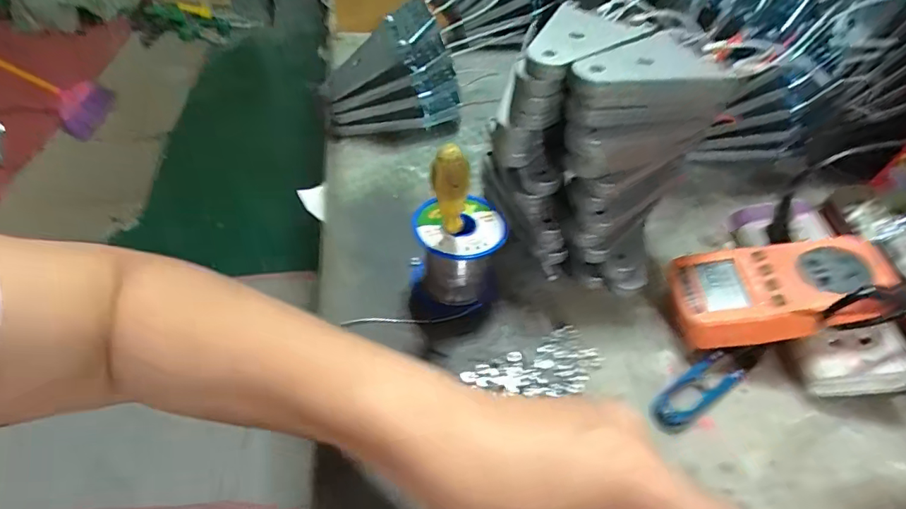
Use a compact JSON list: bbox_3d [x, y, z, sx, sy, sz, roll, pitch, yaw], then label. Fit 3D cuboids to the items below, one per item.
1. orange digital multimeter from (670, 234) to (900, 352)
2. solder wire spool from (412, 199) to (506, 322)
[{"bbox_3d":[0.221,0.028,0.358,0.130,0.039,0.065,-9,44,16],"label":"orange digital multimeter"},{"bbox_3d":[0.002,0.001,0.374,0.066,0.066,0.063,-4,45,-8],"label":"solder wire spool"}]

